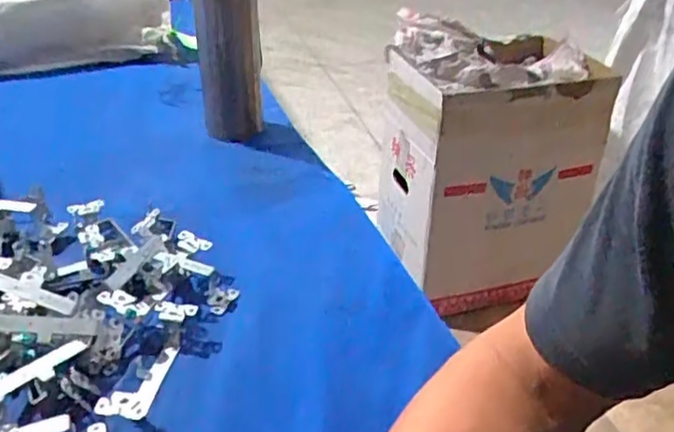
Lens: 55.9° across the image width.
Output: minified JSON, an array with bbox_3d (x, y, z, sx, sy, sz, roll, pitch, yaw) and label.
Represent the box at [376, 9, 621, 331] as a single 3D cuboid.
[{"bbox_3d":[0.318,-0.103,1.456,0.440,0.541,0.401,-7,35,-15],"label":"box"}]

